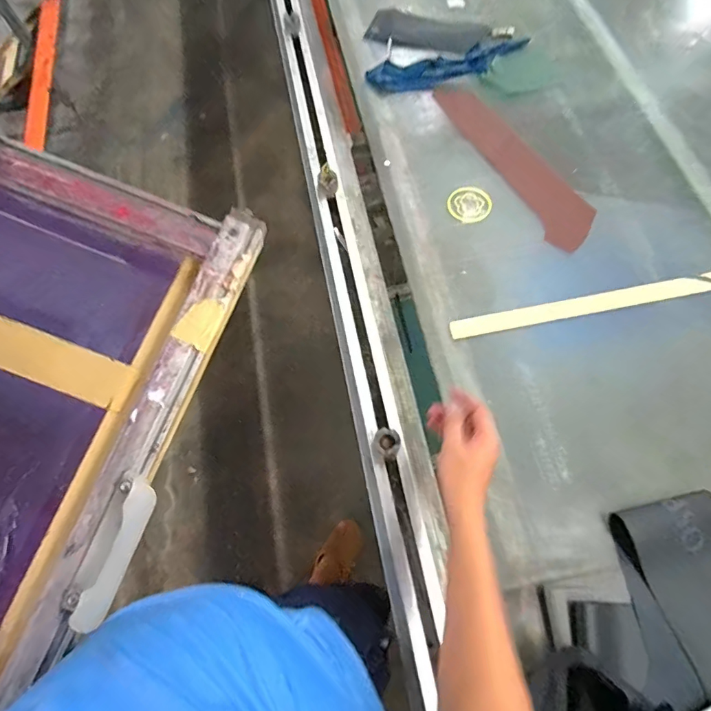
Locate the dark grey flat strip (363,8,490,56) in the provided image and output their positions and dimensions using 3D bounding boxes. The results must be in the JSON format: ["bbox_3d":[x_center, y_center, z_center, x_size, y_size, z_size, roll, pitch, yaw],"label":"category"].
[{"bbox_3d":[0.164,-0.753,1.049,0.268,0.008,0.133,17,69,7],"label":"dark grey flat strip"}]

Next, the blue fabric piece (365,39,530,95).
[{"bbox_3d":[0.206,-0.639,1.000,0.359,0.015,0.094,-12,68,-5],"label":"blue fabric piece"}]

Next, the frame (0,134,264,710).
[{"bbox_3d":[-0.358,0.056,0.415,0.382,0.062,0.528,18,79,-1],"label":"frame"}]

